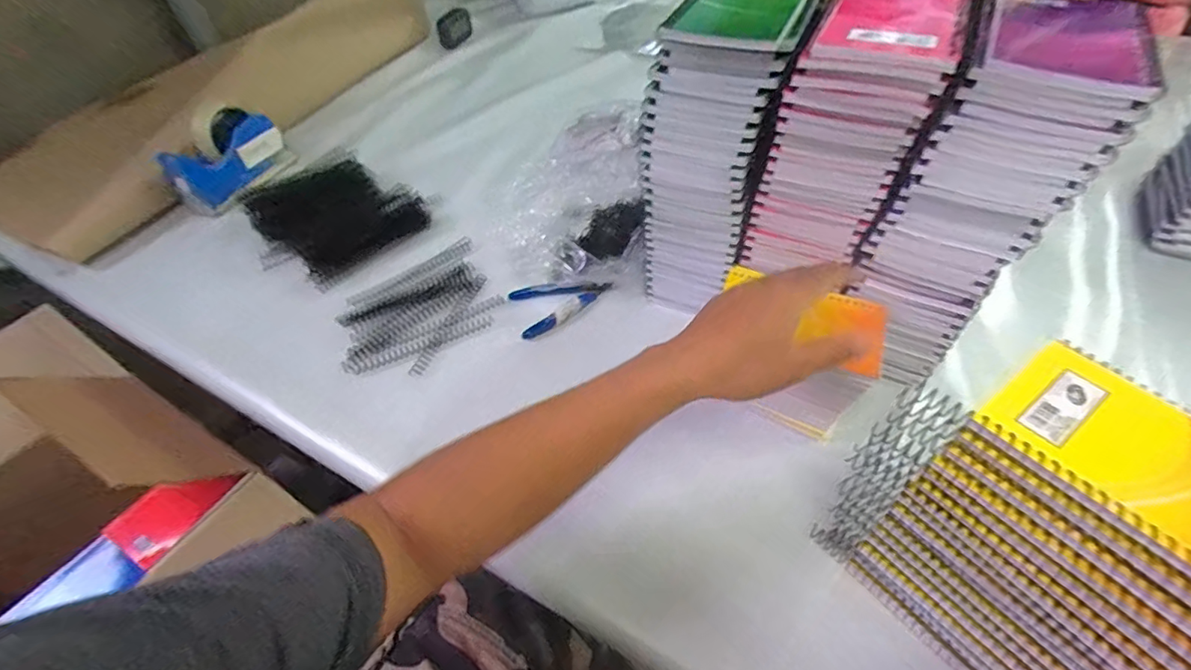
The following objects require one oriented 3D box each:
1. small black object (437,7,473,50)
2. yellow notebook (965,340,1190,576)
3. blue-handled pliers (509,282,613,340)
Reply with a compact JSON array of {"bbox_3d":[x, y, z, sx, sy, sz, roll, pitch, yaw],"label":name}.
[{"bbox_3d":[-0.287,-0.623,1.066,0.016,0.057,0.093,10,54,48],"label":"small black object"},{"bbox_3d":[0.258,0.059,0.239,0.086,0.007,0.126,-33,55,-19],"label":"yellow notebook"},{"bbox_3d":[-0.035,-0.042,0.579,0.110,0.020,0.066,-17,51,-7],"label":"blue-handled pliers"}]

